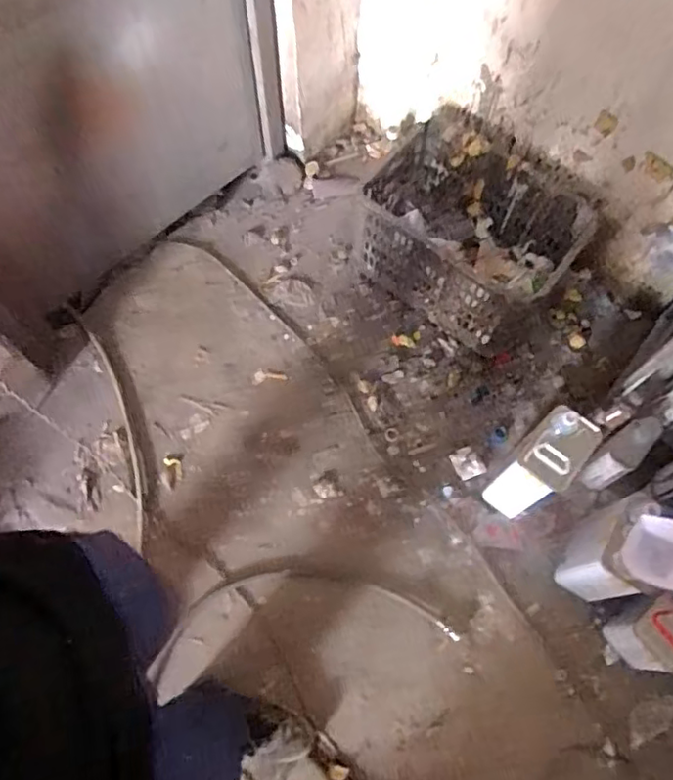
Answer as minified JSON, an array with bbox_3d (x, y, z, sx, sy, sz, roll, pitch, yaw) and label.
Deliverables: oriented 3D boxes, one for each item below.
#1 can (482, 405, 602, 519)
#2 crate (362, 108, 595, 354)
[{"bbox_3d":[0.428,0.165,1.271,0.107,0.265,0.173,38,70,12],"label":"can"},{"bbox_3d":[0.324,-0.395,1.492,0.496,0.272,0.389,38,70,12],"label":"crate"}]

